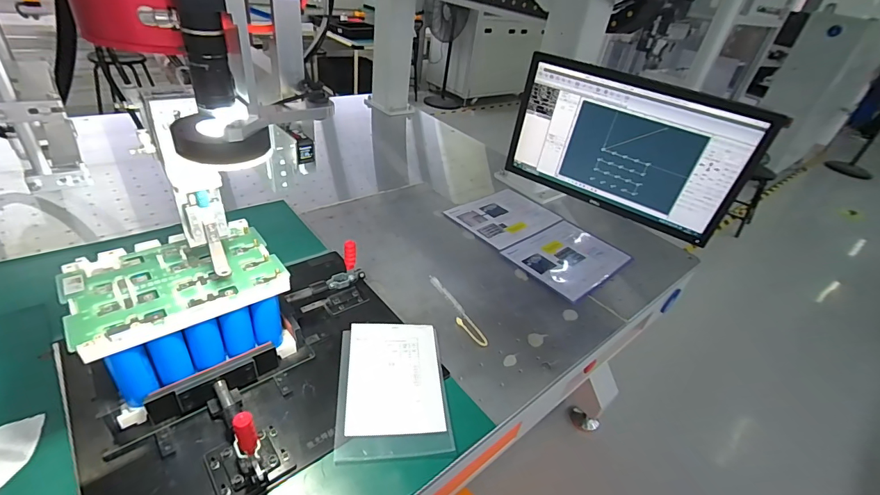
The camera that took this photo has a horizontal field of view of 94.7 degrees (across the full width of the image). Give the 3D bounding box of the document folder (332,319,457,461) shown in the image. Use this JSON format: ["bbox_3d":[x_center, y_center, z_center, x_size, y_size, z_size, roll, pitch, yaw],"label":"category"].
[{"bbox_3d":[-0.076,0.217,0.654,0.167,0.009,0.236,0,38,-9],"label":"document folder"}]

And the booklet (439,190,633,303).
[{"bbox_3d":[0.260,-0.038,1.093,0.312,0.015,0.431,-22,46,-36],"label":"booklet"}]

